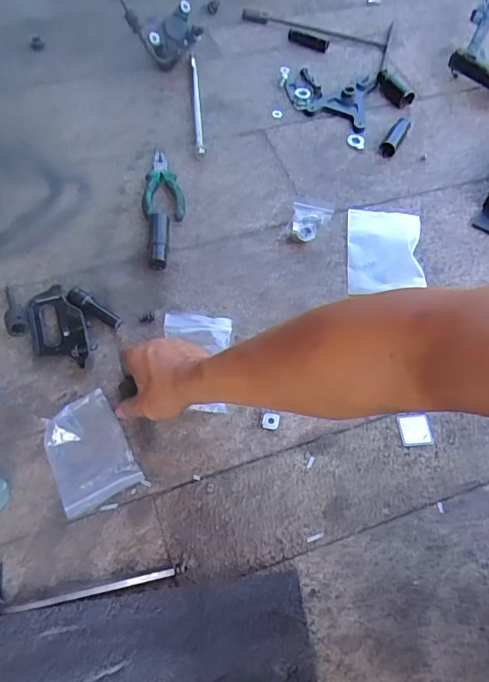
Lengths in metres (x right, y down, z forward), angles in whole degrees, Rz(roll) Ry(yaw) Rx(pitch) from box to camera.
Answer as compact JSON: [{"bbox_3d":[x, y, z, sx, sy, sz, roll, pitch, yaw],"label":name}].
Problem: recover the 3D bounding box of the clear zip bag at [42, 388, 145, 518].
[{"bbox_3d":[-0.163,0.112,0.526,0.078,0.012,0.109,-25,64,-17],"label":"clear zip bag"}]

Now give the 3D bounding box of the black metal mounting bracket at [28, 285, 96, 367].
[{"bbox_3d":[-0.217,-0.016,0.591,0.064,0.023,0.109,-18,62,-13],"label":"black metal mounting bracket"}]

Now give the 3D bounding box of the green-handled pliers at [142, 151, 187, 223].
[{"bbox_3d":[-0.117,-0.224,0.719,0.057,0.008,0.138,-5,60,-6],"label":"green-handled pliers"}]

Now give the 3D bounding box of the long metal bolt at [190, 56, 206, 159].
[{"bbox_3d":[-0.077,-0.382,0.810,0.013,0.012,0.236,-4,60,-6],"label":"long metal bolt"}]

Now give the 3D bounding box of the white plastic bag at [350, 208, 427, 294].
[{"bbox_3d":[0.189,-0.124,0.680,0.097,0.016,0.130,5,59,0],"label":"white plastic bag"}]

